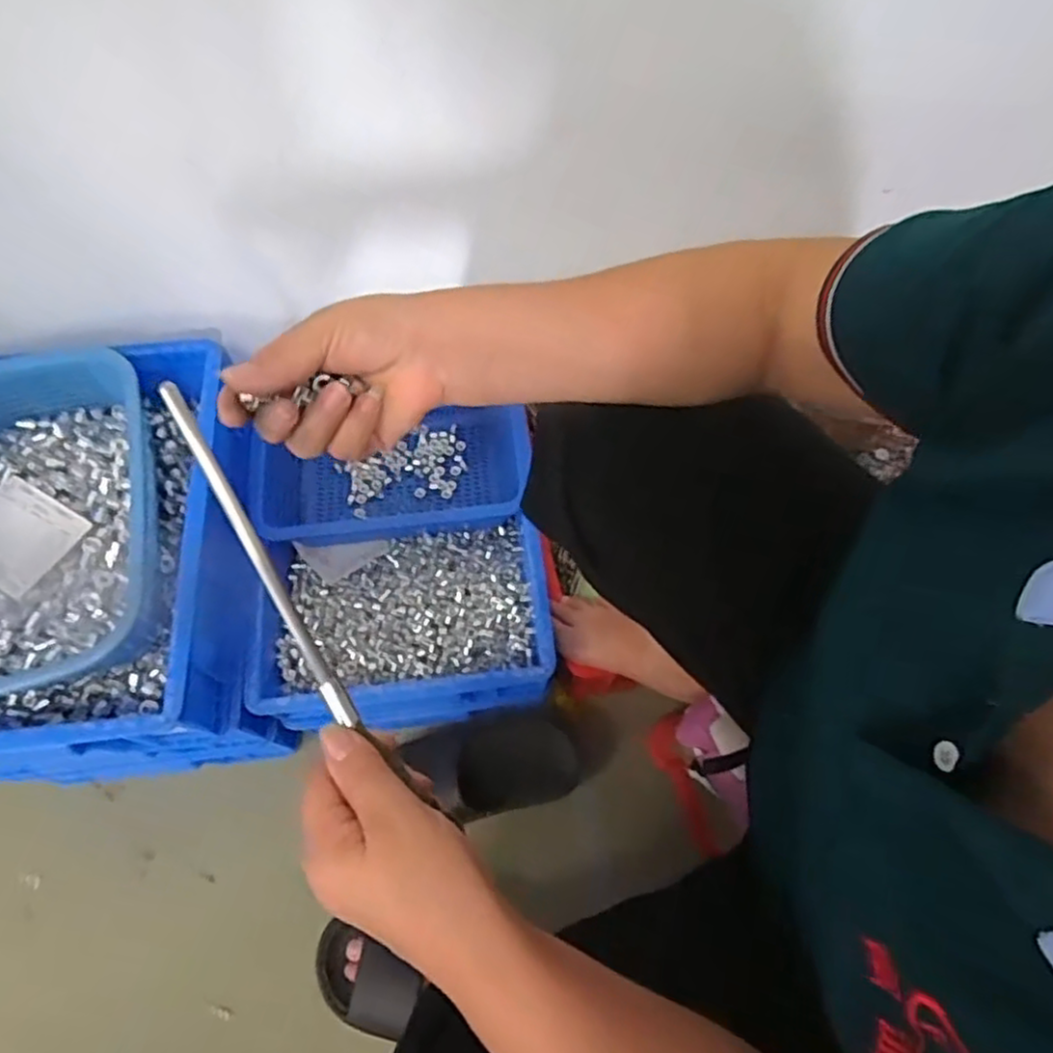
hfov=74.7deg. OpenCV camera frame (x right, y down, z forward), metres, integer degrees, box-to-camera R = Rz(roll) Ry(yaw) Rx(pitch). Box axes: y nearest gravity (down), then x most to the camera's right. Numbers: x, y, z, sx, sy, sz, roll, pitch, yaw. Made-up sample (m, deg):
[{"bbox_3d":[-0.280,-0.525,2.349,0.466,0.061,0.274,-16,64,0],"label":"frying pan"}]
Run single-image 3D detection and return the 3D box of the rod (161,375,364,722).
[{"bbox_3d":[-0.128,0.015,0.332,0.010,0.010,0.181,-28,97,-12],"label":"rod"}]

